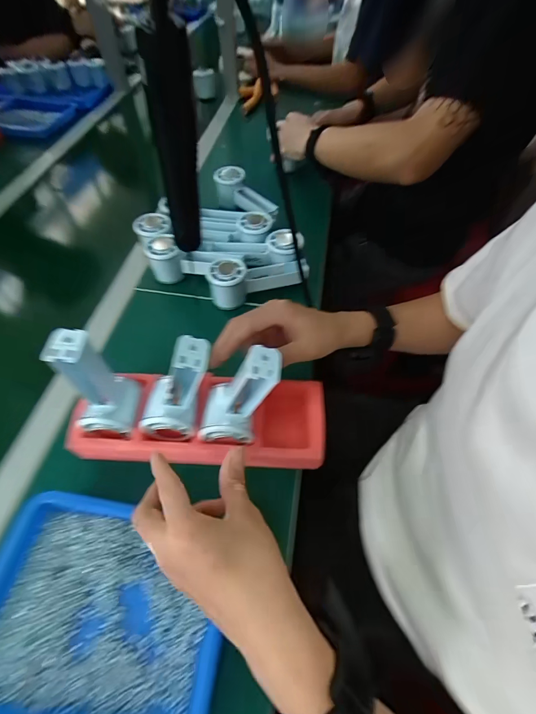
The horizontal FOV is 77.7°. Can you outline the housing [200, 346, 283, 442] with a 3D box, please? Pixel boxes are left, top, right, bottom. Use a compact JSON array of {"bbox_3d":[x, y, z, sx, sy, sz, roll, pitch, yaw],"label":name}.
[{"bbox_3d":[-0.030,0.043,0.319,0.048,0.129,0.038,5,53,-20],"label":"housing"}]

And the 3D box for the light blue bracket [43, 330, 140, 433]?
[{"bbox_3d":[-0.170,0.024,0.326,0.050,0.122,0.060,0,55,0],"label":"light blue bracket"}]

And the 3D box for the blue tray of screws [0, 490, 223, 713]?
[{"bbox_3d":[-0.159,0.230,0.301,0.231,0.028,0.173,8,56,6],"label":"blue tray of screws"}]

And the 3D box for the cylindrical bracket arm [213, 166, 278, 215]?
[{"bbox_3d":[-0.045,-0.309,0.638,0.140,0.047,0.062,36,62,7],"label":"cylindrical bracket arm"}]

